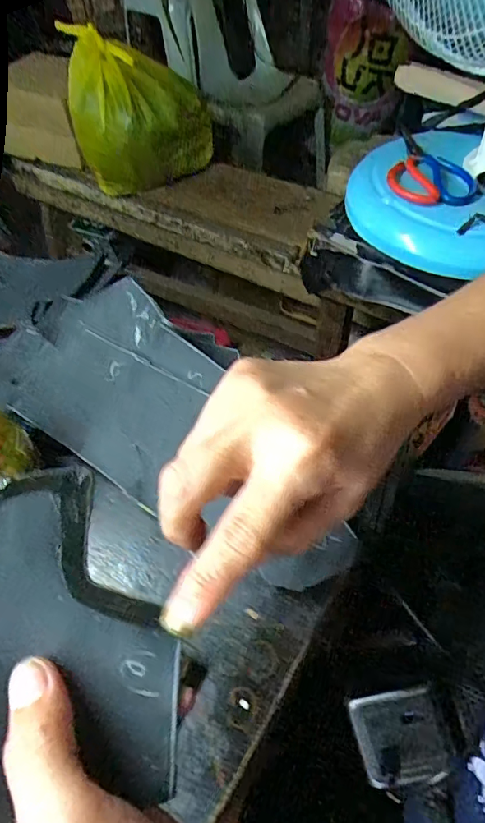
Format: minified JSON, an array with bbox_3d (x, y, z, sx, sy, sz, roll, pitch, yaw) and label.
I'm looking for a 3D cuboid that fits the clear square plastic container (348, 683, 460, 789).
[{"bbox_3d":[0.089,0.180,0.271,0.051,0.008,0.047,-12,75,14],"label":"clear square plastic container"}]

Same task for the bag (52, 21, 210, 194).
[{"bbox_3d":[-0.216,-0.675,1.050,0.269,0.295,0.254,-8,53,-2],"label":"bag"}]

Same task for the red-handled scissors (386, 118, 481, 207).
[{"bbox_3d":[0.250,-0.331,0.637,0.104,0.030,0.221,11,55,13],"label":"red-handled scissors"}]

